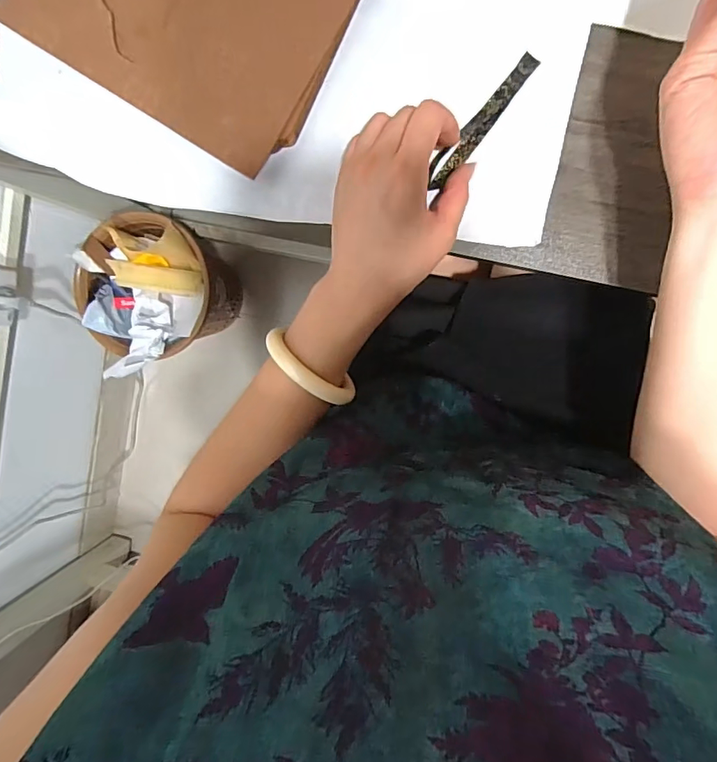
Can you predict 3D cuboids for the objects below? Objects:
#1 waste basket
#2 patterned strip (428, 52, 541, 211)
[{"bbox_3d":[-0.378,-0.167,0.936,0.240,0.269,0.268,22,98,4],"label":"waste basket"},{"bbox_3d":[0.089,-0.185,0.340,0.016,0.006,0.104,39,104,-14],"label":"patterned strip"}]

